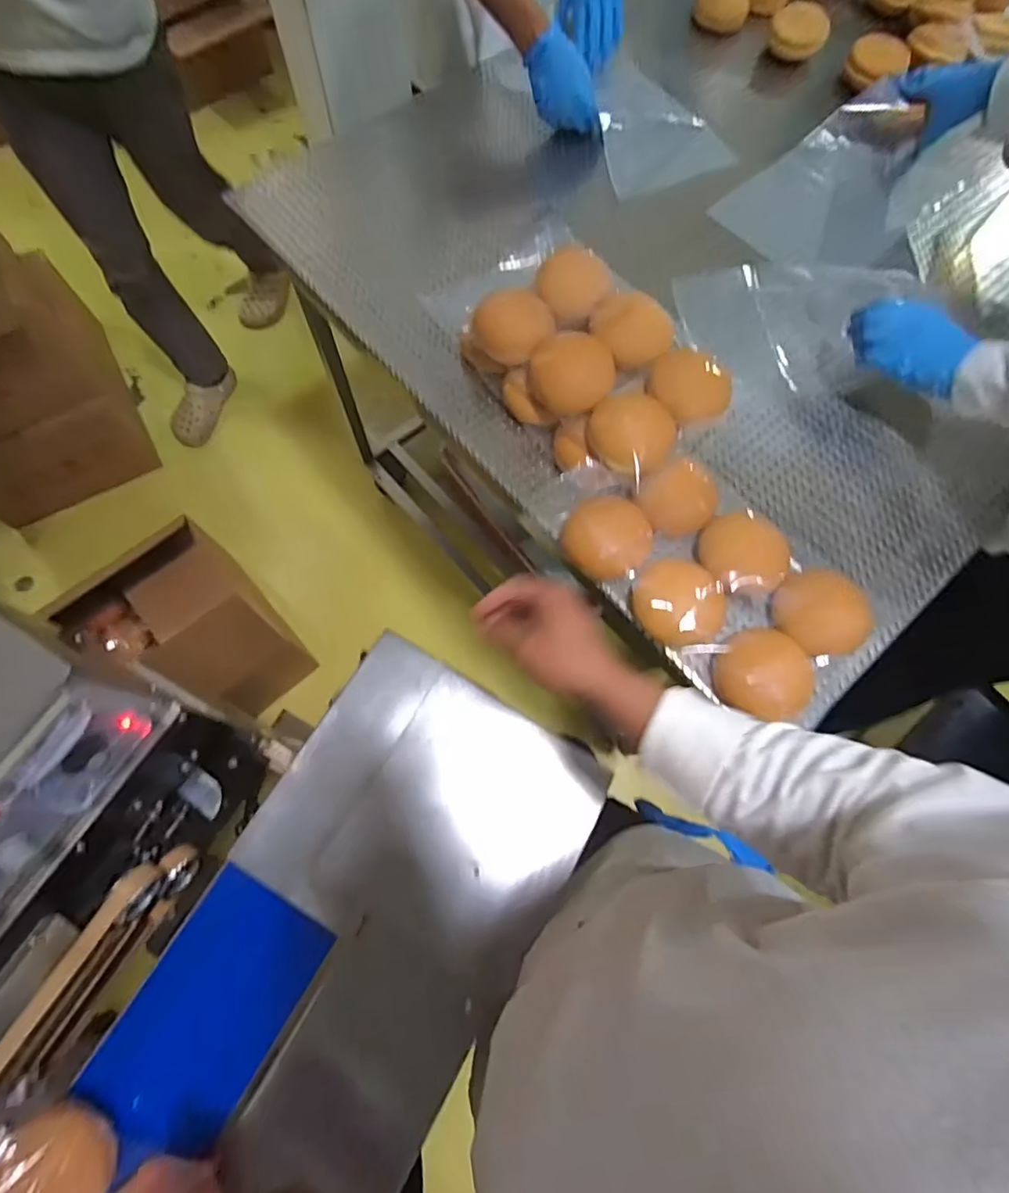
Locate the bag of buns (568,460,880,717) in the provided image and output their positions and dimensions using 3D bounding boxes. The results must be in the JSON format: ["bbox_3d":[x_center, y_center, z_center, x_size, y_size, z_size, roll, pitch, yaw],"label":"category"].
[{"bbox_3d":[0.236,-0.031,0.614,0.209,0.062,0.307,-42,78,-15],"label":"bag of buns"}]

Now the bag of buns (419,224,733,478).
[{"bbox_3d":[0.090,-0.313,0.680,0.214,0.095,0.376,-36,76,-13],"label":"bag of buns"}]

